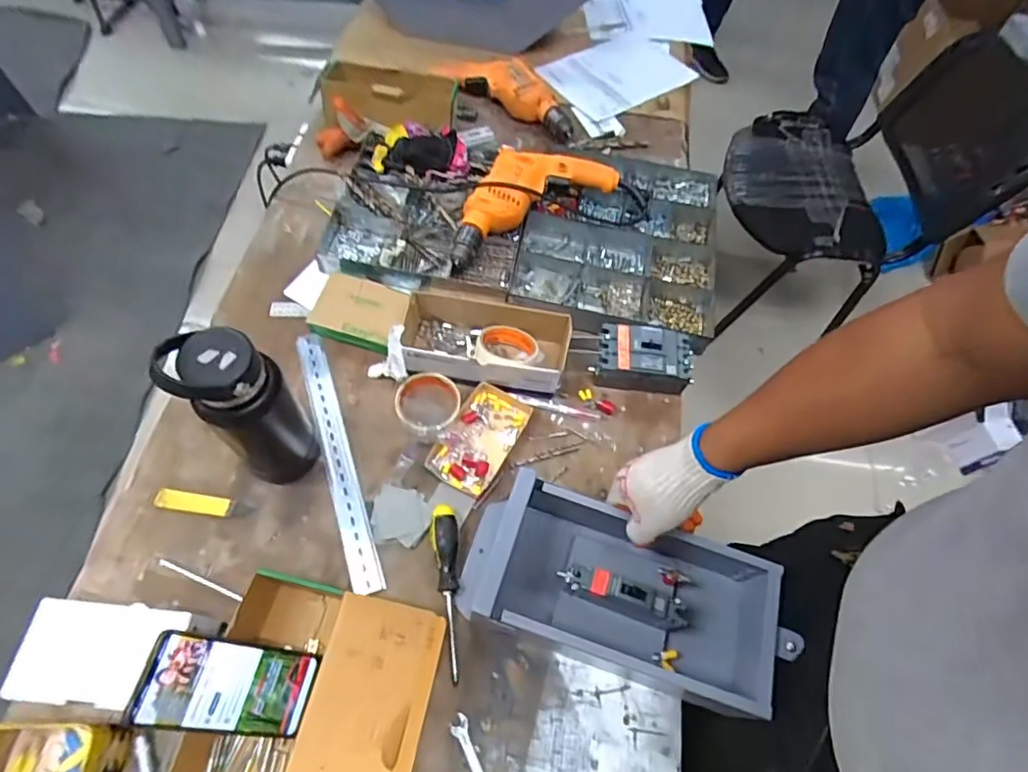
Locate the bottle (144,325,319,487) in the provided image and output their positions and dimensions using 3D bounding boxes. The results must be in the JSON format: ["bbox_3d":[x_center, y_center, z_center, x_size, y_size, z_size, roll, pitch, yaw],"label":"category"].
[{"bbox_3d":[-0.285,0.031,0.604,0.077,0.255,0.072,-8,62,-9],"label":"bottle"}]

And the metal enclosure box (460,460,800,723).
[{"bbox_3d":[0.118,0.228,0.621,0.351,0.104,0.157,17,61,7],"label":"metal enclosure box"}]

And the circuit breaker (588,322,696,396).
[{"bbox_3d":[0.186,-0.041,0.787,0.132,0.054,0.078,6,61,-1],"label":"circuit breaker"}]

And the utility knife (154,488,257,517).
[{"bbox_3d":[-0.379,0.144,0.673,0.113,0.009,0.025,7,61,0],"label":"utility knife"}]

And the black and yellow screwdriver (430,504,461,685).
[{"bbox_3d":[-0.078,0.234,0.636,0.030,0.024,0.189,-4,62,-6],"label":"black and yellow screwdriver"}]

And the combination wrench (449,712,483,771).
[{"bbox_3d":[-0.037,0.399,0.570,0.020,0.006,0.109,-24,66,-16],"label":"combination wrench"}]

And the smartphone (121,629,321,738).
[{"bbox_3d":[-0.272,0.289,0.532,0.159,0.011,0.076,32,54,-35],"label":"smartphone"}]

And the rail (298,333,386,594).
[{"bbox_3d":[-0.236,0.084,0.720,0.037,0.010,0.367,-17,64,-13],"label":"rail"}]

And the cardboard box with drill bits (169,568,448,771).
[{"bbox_3d":[-0.201,0.327,0.552,0.217,0.080,0.227,12,61,2],"label":"cardboard box with drill bits"}]

